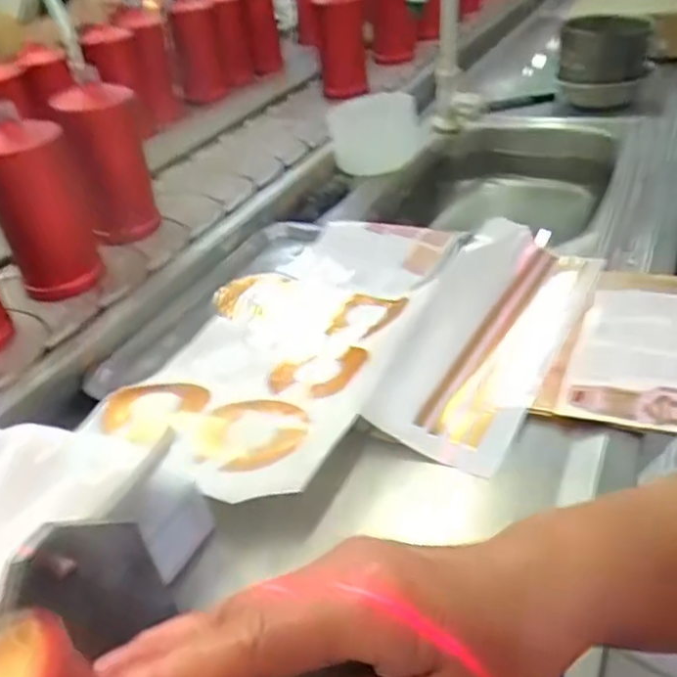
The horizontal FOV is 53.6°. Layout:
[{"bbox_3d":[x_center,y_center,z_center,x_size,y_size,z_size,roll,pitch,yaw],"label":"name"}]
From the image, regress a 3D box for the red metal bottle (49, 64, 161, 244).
[{"bbox_3d":[-0.260,-0.204,0.776,0.087,0.177,0.076,-15,36,-13],"label":"red metal bottle"}]

